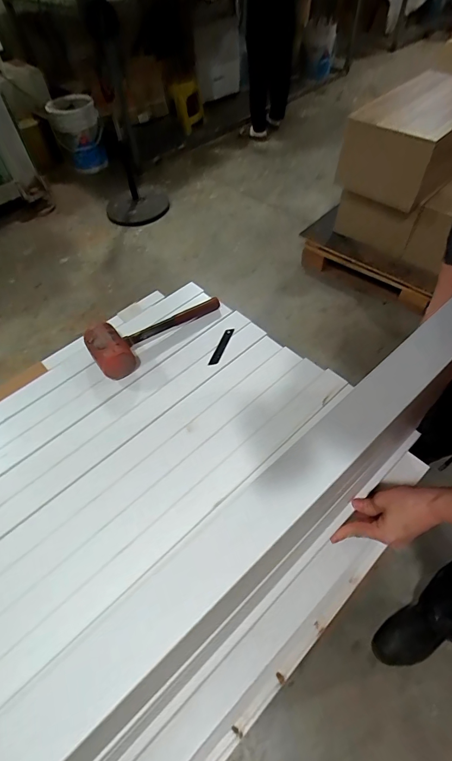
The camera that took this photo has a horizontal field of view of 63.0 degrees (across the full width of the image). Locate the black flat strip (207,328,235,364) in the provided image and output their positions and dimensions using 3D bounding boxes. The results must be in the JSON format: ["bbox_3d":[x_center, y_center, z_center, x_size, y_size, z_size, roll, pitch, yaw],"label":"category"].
[{"bbox_3d":[-0.008,-0.069,0.742,0.018,0.004,0.099,18,59,12],"label":"black flat strip"}]

